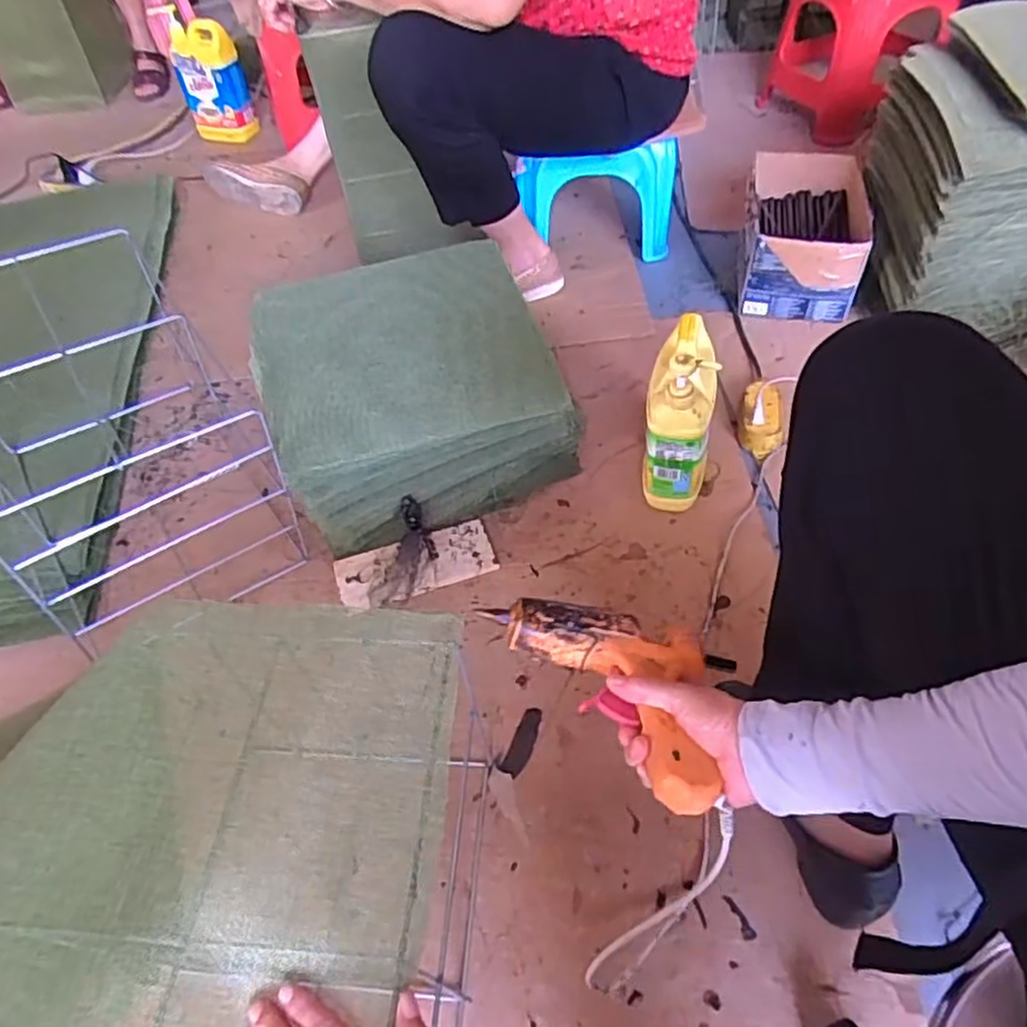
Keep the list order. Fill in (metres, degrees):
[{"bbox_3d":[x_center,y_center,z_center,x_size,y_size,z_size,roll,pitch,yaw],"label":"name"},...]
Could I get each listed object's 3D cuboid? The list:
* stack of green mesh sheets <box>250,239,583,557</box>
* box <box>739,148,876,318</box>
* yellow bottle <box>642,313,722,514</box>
[{"bbox_3d":[-0.117,-0.161,0.941,0.365,0.220,0.300,-15,53,-6],"label":"stack of green mesh sheets"},{"bbox_3d":[0.480,-0.463,1.174,0.176,0.134,0.285,7,54,11],"label":"box"},{"bbox_3d":[0.203,-0.120,0.863,0.071,0.246,0.133,7,52,12],"label":"yellow bottle"}]

